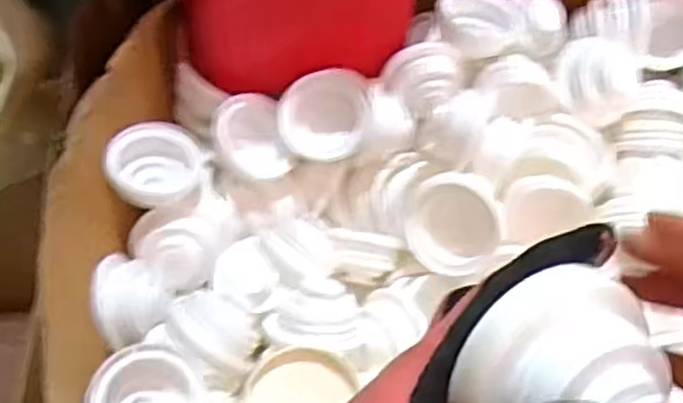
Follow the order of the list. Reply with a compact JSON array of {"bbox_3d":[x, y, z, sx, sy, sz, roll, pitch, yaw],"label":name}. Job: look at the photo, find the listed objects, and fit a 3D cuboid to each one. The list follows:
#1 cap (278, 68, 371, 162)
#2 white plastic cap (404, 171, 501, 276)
[{"bbox_3d":[-0.014,-0.071,0.614,0.072,0.016,0.074,0,83,3],"label":"cap"},{"bbox_3d":[0.089,0.016,0.603,0.078,0.034,0.078,1,92,22],"label":"white plastic cap"}]

